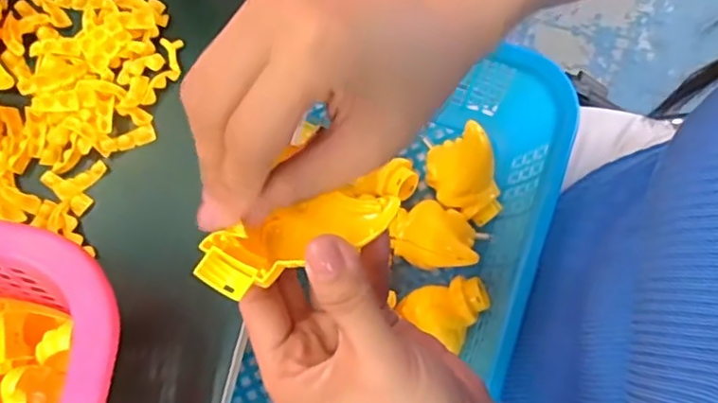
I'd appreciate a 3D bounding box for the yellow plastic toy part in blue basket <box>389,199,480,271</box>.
[{"bbox_3d":[0.053,0.022,0.432,0.058,0.035,0.046,15,77,4],"label":"yellow plastic toy part in blue basket"}]

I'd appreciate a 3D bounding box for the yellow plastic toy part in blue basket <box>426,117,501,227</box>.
[{"bbox_3d":[0.076,-0.016,0.436,0.043,0.034,0.061,-26,78,-5],"label":"yellow plastic toy part in blue basket"}]

